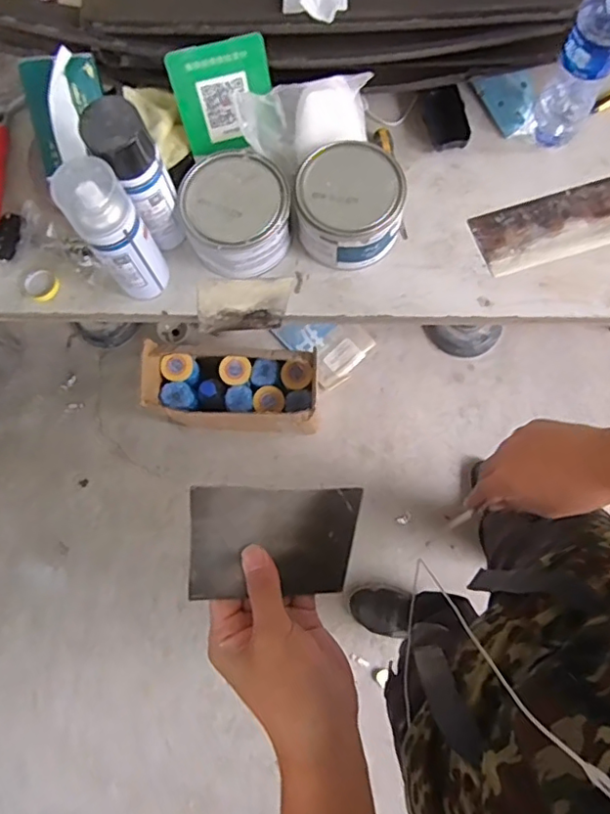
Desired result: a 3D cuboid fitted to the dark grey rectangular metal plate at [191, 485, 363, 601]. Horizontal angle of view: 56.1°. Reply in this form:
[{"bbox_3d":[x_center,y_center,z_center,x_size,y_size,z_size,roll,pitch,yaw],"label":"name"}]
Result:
[{"bbox_3d":[-0.020,0.094,0.404,0.118,0.010,0.073,3,75,-17],"label":"dark grey rectangular metal plate"}]

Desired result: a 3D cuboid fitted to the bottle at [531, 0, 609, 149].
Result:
[{"bbox_3d":[0.325,-0.398,0.653,0.067,0.215,0.066,32,80,9],"label":"bottle"}]

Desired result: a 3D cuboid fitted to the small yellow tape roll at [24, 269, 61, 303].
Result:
[{"bbox_3d":[-0.338,-0.156,0.733,0.038,0.013,0.038,0,77,2],"label":"small yellow tape roll"}]

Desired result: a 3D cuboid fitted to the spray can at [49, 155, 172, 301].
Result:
[{"bbox_3d":[-0.206,-0.189,0.639,0.067,0.186,0.071,0,77,2],"label":"spray can"}]

